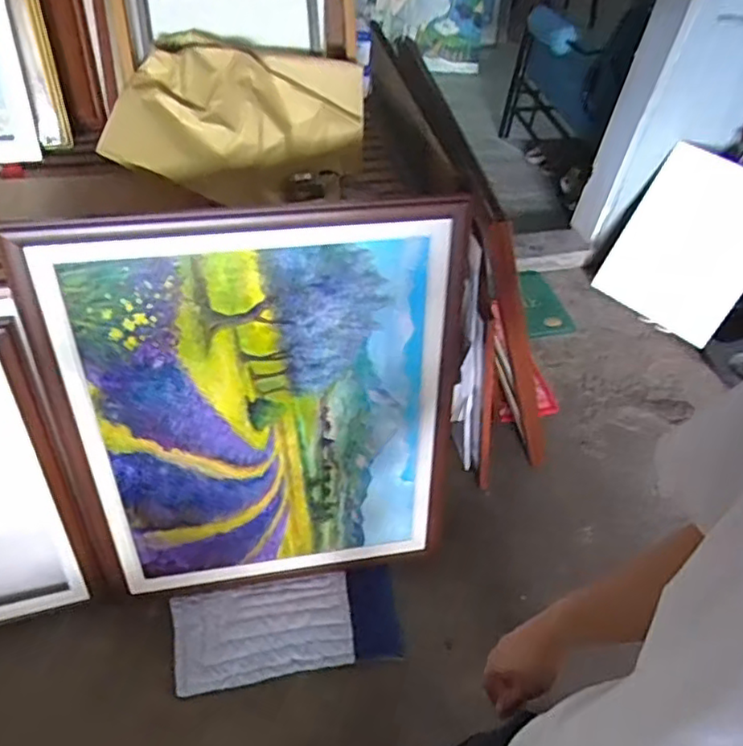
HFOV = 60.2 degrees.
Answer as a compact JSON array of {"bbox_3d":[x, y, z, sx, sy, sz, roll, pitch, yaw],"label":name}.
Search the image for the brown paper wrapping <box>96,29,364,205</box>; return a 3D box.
[{"bbox_3d":[-0.230,-0.458,1.171,0.435,0.068,0.319,11,79,-17],"label":"brown paper wrapping"}]

